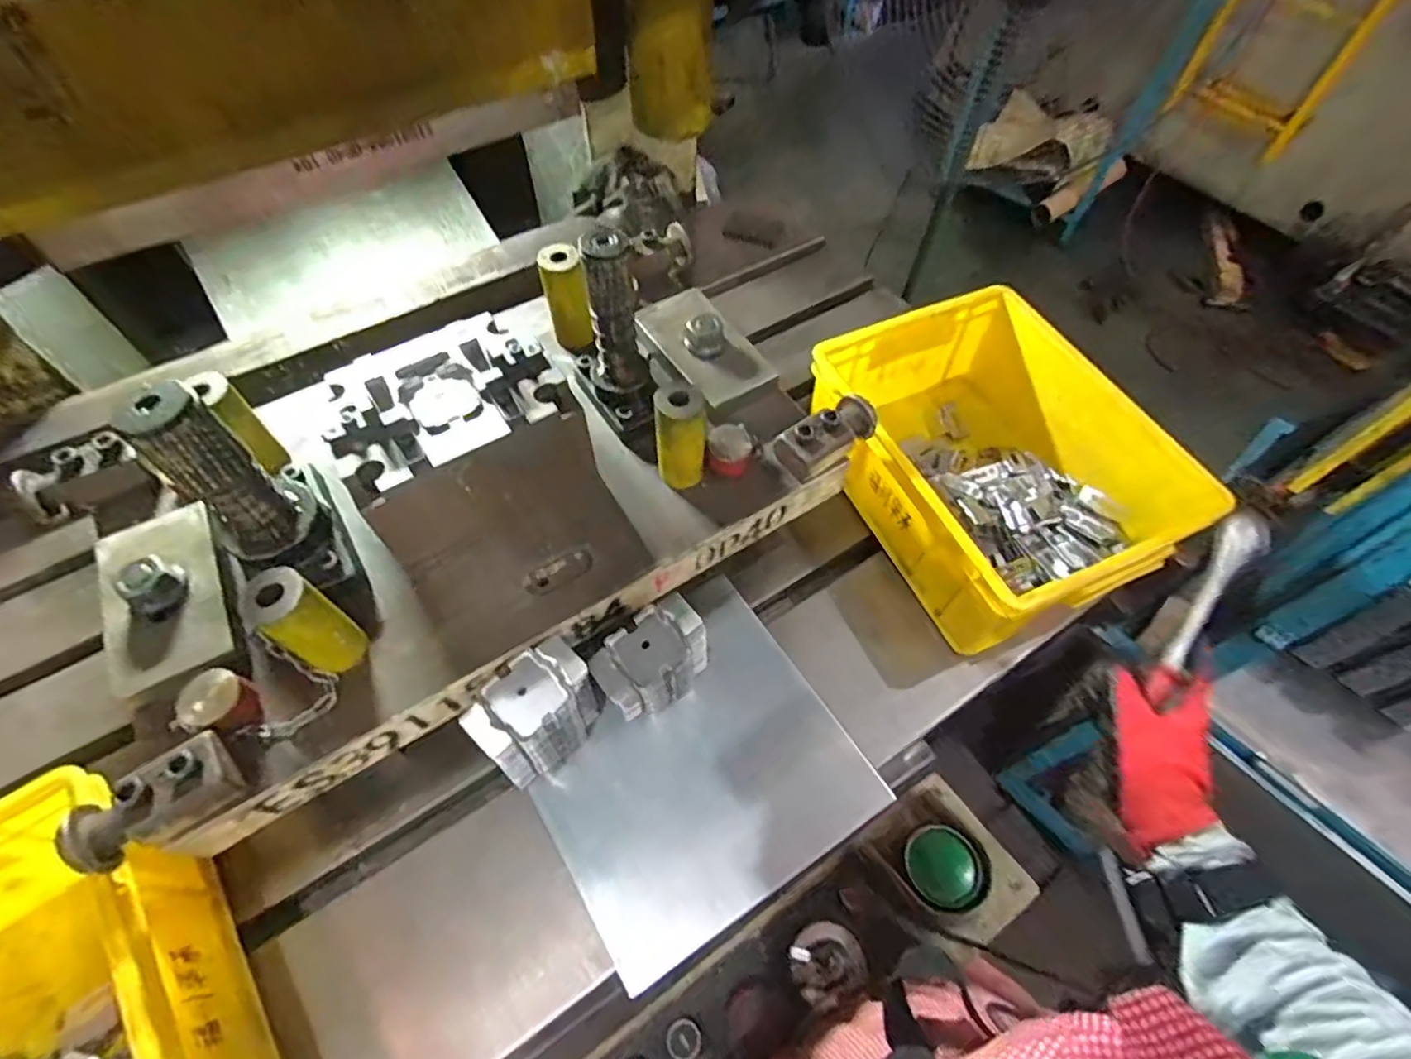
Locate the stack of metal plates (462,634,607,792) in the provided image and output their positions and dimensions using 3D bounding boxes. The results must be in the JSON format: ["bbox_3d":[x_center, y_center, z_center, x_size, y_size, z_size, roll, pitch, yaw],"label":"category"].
[{"bbox_3d":[-0.131,0.155,0.519,0.094,0.135,0.059,-33,63,-20],"label":"stack of metal plates"}]

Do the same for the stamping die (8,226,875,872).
[{"bbox_3d":[-0.188,-0.054,0.500,0.632,0.199,0.319,-34,64,-21],"label":"stamping die"}]

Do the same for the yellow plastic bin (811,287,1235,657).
[{"bbox_3d":[0.298,-0.075,0.672,0.271,0.141,0.342,-23,60,-15],"label":"yellow plastic bin"}]

